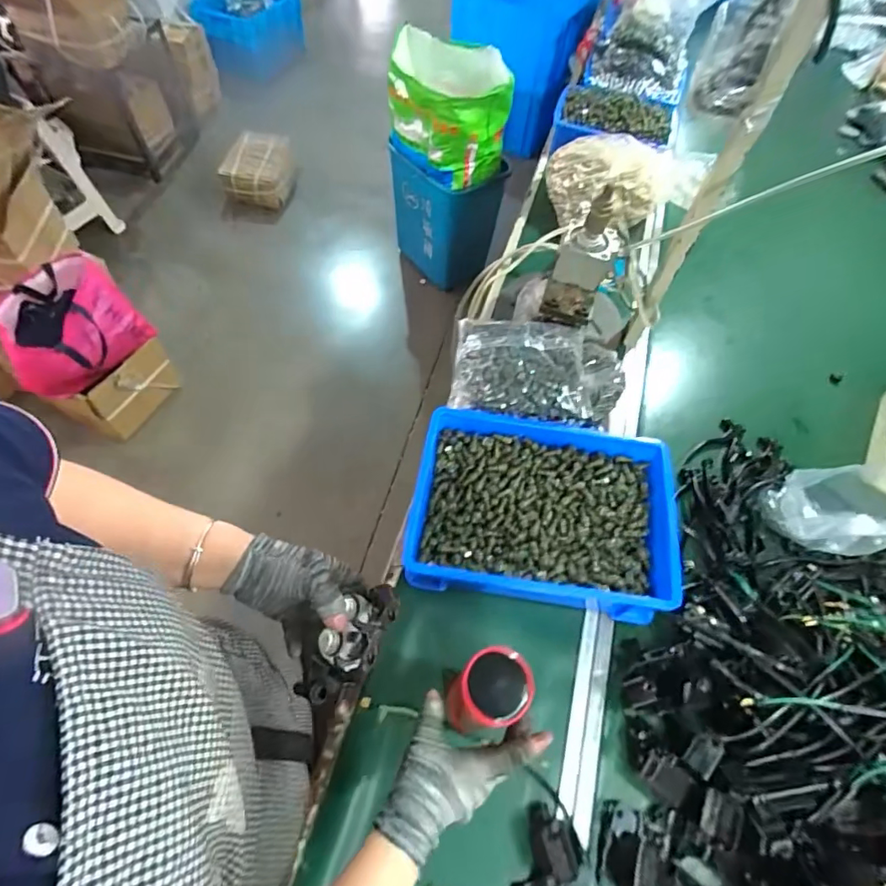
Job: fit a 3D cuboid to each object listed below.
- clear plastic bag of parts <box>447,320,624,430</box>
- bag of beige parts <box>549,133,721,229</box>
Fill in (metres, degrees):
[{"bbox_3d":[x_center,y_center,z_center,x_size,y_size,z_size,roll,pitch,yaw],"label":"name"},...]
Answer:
[{"bbox_3d":[0.144,-0.121,0.774,0.252,0.063,0.173,5,59,-2],"label":"clear plastic bag of parts"},{"bbox_3d":[0.381,-0.589,1.096,0.292,0.143,0.163,4,59,-2],"label":"bag of beige parts"}]

